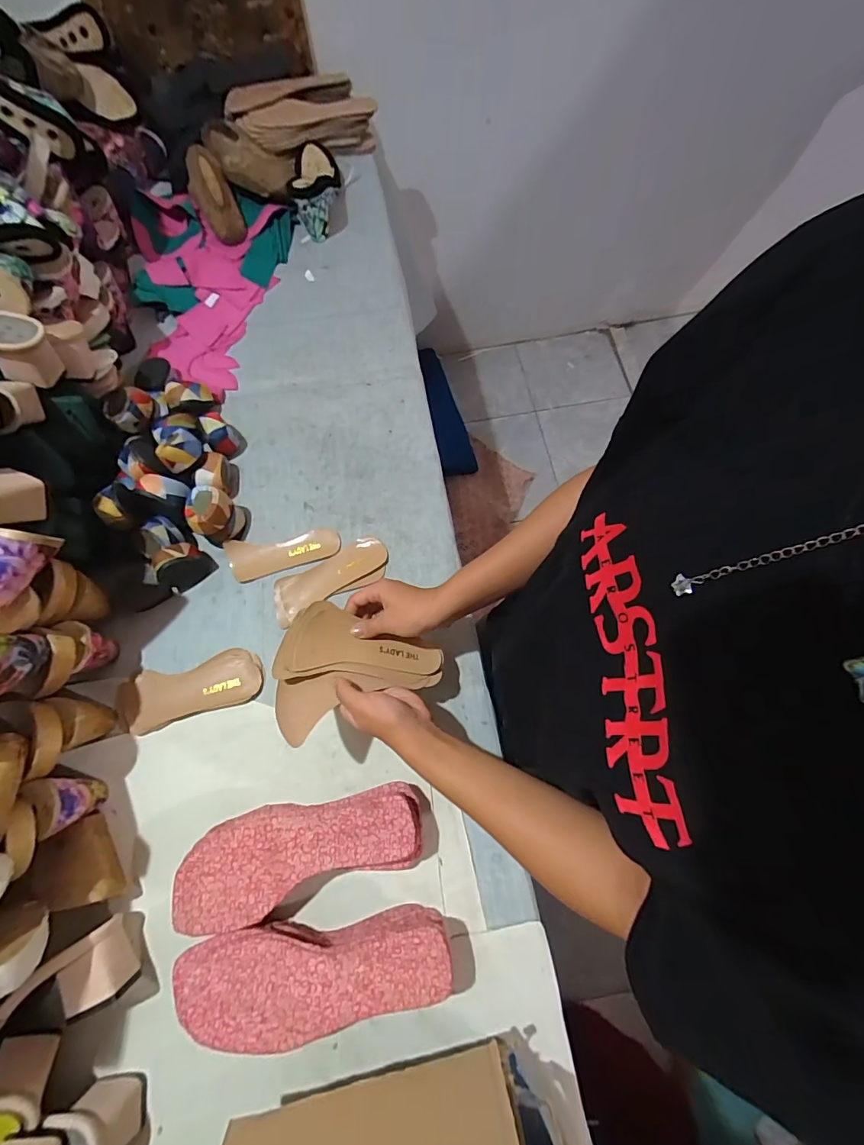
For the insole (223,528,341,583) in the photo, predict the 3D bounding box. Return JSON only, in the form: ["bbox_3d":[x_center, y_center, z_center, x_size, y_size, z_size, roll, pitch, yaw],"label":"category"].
[{"bbox_3d":[-0.204,-0.028,0.631,0.150,0.015,0.056,-11,71,-1],"label":"insole"}]

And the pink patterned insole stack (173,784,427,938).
[{"bbox_3d":[-0.132,0.289,0.484,0.244,0.065,0.089,-17,71,-4],"label":"pink patterned insole stack"}]

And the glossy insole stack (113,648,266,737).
[{"bbox_3d":[-0.304,0.146,0.573,0.177,0.020,0.075,-14,71,-3],"label":"glossy insole stack"}]

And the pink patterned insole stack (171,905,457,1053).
[{"bbox_3d":[-0.108,0.384,0.442,0.247,0.067,0.085,-7,71,0],"label":"pink patterned insole stack"}]

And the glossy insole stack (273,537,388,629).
[{"bbox_3d":[-0.139,0.006,0.615,0.165,0.014,0.060,-29,72,-8],"label":"glossy insole stack"}]

